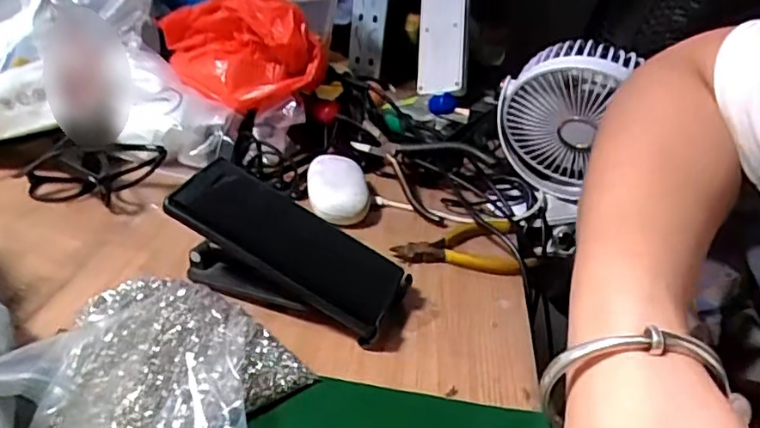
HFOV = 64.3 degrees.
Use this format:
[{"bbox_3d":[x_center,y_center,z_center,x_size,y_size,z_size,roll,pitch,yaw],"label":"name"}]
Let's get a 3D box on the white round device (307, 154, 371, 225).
[{"bbox_3d":[-0.040,-0.023,0.567,0.054,0.032,0.085,2,30,-9],"label":"white round device"}]

